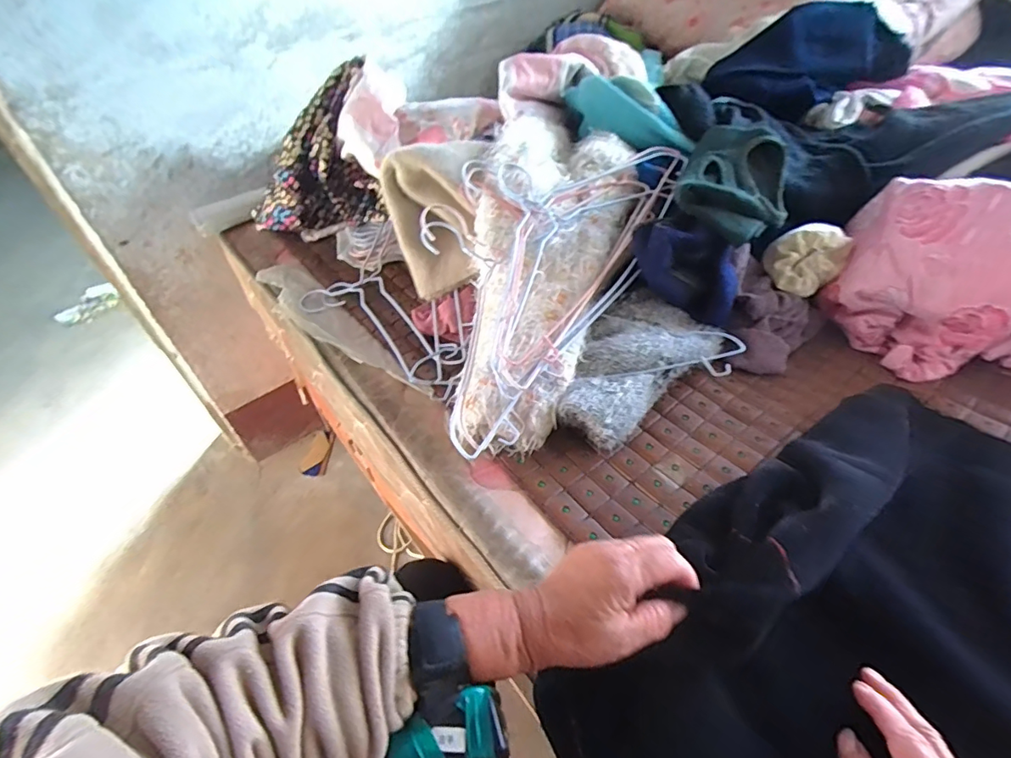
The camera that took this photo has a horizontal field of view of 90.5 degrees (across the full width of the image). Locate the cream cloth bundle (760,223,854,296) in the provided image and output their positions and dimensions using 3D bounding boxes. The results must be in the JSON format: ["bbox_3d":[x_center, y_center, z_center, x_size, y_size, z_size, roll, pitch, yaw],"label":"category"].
[{"bbox_3d":[0.403,-0.166,0.668,0.115,0.065,0.079,-36,53,-27],"label":"cream cloth bundle"}]

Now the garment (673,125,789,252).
[{"bbox_3d":[0.293,-0.255,0.635,0.126,0.054,0.197,15,49,19],"label":"garment"}]

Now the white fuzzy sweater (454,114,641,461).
[{"bbox_3d":[0.049,-0.150,0.630,0.190,0.072,0.503,9,68,13],"label":"white fuzzy sweater"}]

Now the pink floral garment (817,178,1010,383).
[{"bbox_3d":[0.574,-0.107,0.579,0.335,0.182,0.177,31,56,30],"label":"pink floral garment"}]

